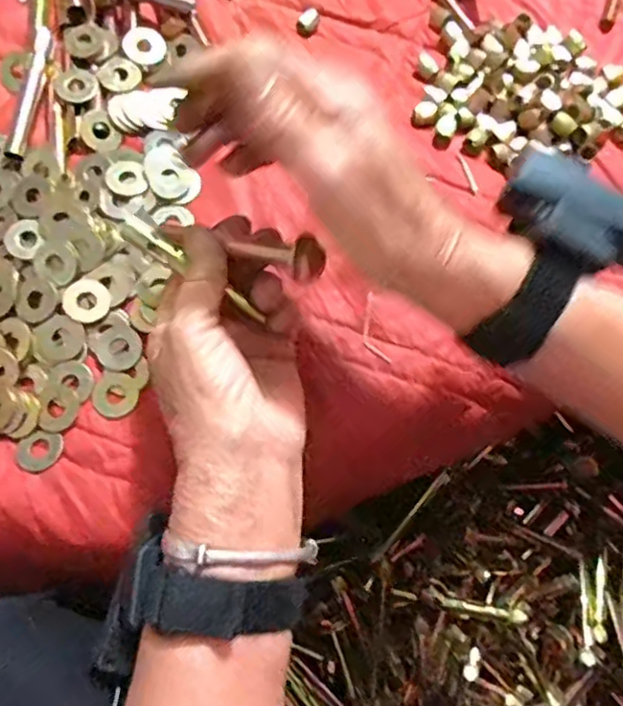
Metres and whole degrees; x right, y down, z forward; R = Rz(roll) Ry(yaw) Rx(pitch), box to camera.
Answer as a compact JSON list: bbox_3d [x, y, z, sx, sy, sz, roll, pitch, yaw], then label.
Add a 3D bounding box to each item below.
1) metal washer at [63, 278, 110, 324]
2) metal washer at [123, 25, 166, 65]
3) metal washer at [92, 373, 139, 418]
[{"bbox_3d":[-0.124,-0.029,0.364,0.024,0.004,0.024,1,83,-9],"label":"metal washer"},{"bbox_3d":[-0.104,-0.192,0.412,0.024,0.004,0.027,-28,85,-9],"label":"metal washer"},{"bbox_3d":[-0.105,0.022,0.353,0.024,0.004,0.025,0,73,0],"label":"metal washer"}]

